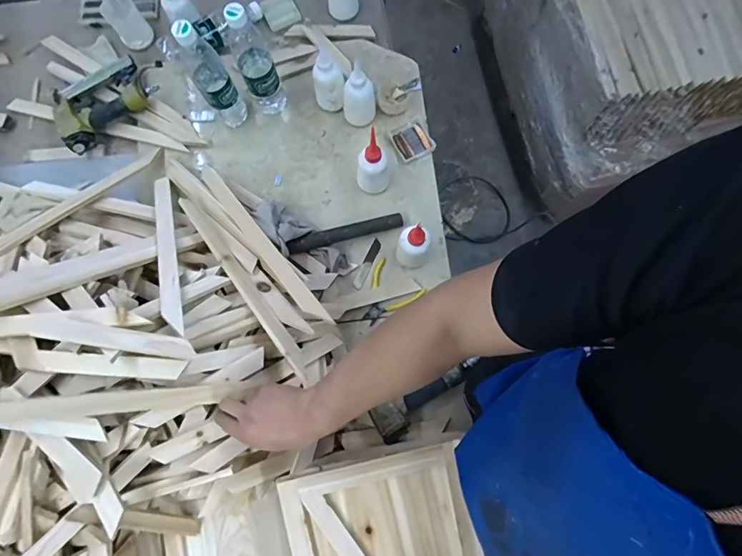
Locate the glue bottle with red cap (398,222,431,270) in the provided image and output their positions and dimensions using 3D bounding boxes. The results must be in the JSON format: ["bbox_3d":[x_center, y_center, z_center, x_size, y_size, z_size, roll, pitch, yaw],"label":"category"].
[{"bbox_3d":[0.076,-0.055,0.721,0.055,0.139,0.045,19,79,4],"label":"glue bottle with red cap"}]

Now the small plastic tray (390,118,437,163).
[{"bbox_3d":[0.084,-0.274,0.815,0.071,0.012,0.080,-29,79,-5],"label":"small plastic tray"}]

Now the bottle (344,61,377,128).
[{"bbox_3d":[-0.022,-0.341,0.768,0.062,0.105,0.053,-5,78,-1],"label":"bottle"}]

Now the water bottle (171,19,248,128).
[{"bbox_3d":[-0.287,-0.363,0.732,0.061,0.220,0.066,0,78,0],"label":"water bottle"}]

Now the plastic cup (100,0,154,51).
[{"bbox_3d":[-0.513,-0.540,0.856,0.067,0.061,0.080,-37,80,-7],"label":"plastic cup"}]

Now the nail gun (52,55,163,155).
[{"bbox_3d":[-0.538,-0.371,0.825,0.231,0.066,0.149,-41,81,-8],"label":"nail gun"}]

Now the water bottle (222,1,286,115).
[{"bbox_3d":[-0.209,-0.392,0.736,0.067,0.225,0.069,-20,79,-4],"label":"water bottle"}]

